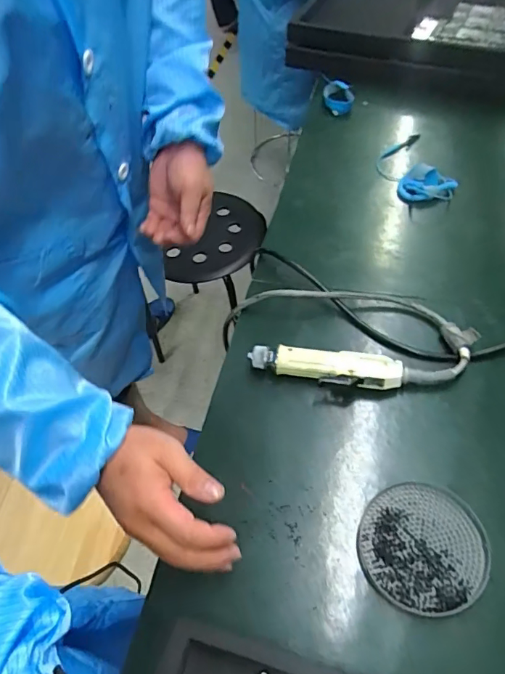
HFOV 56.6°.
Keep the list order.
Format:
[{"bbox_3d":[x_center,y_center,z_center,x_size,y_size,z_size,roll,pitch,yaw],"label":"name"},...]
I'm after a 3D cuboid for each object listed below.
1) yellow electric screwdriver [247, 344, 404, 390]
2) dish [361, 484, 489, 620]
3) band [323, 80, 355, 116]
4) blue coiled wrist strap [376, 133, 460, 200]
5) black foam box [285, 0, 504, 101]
[{"bbox_3d":[0.083,0.035,0.543,0.168,0.034,0.041,7,58,7],"label":"yellow electric screwdriver"},{"bbox_3d":[0.160,0.196,0.441,0.111,0.015,0.112,-1,57,2],"label":"dish"},{"bbox_3d":[0.156,-0.432,0.844,0.053,0.024,0.066,-1,57,1],"label":"band"},{"bbox_3d":[0.248,-0.265,0.732,0.084,0.034,0.148,-14,58,-7],"label":"blue coiled wrist strap"},{"bbox_3d":[0.297,-0.580,0.878,0.414,0.101,0.302,16,59,12],"label":"black foam box"}]

